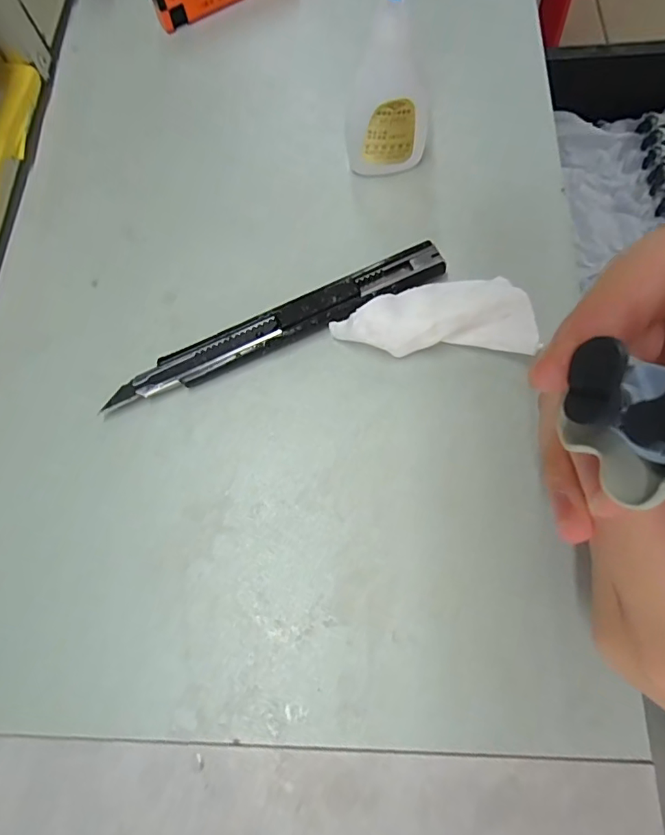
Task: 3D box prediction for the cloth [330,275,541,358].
[{"bbox_3d":[0.039,-0.040,0.193,0.075,0.018,0.029,2,73,2],"label":"cloth"}]

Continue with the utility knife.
[{"bbox_3d":[-0.021,-0.037,0.198,0.142,0.012,0.016,-23,73,-5],"label":"utility knife"}]

